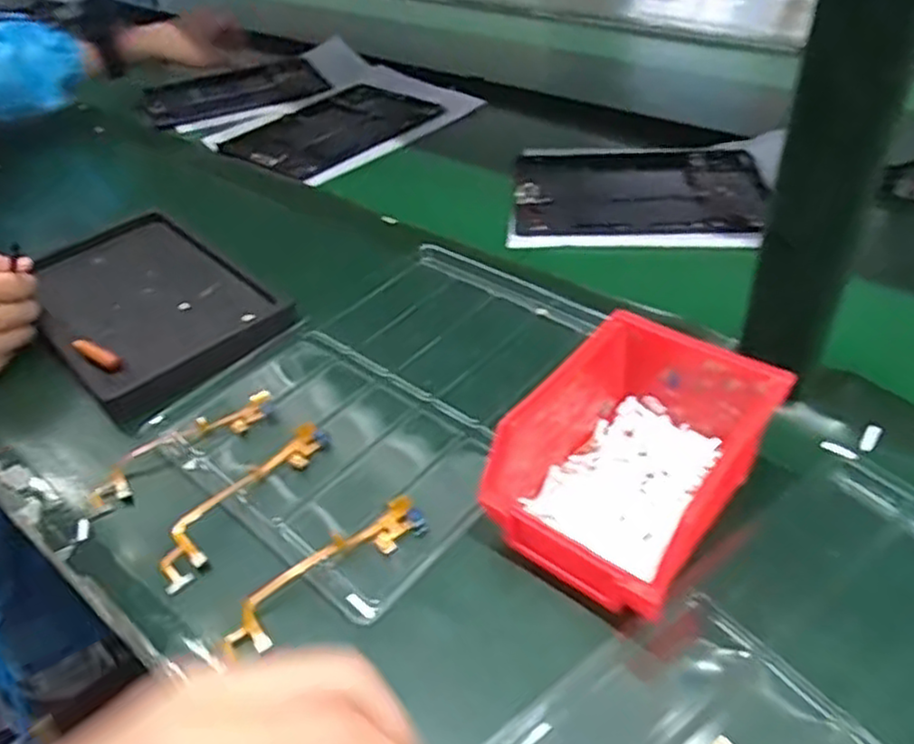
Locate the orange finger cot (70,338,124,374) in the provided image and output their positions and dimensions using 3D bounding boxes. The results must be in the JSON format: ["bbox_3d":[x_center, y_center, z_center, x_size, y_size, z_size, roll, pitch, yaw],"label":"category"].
[{"bbox_3d":[-0.261,-0.012,0.529,0.047,0.011,0.013,22,45,27],"label":"orange finger cot"}]

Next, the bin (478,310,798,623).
[{"bbox_3d":[0.094,0.045,0.387,0.100,0.075,0.140,27,49,32],"label":"bin"}]

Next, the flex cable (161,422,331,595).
[{"bbox_3d":[-0.126,0.073,0.426,0.031,0.007,0.128,19,46,26],"label":"flex cable"}]

